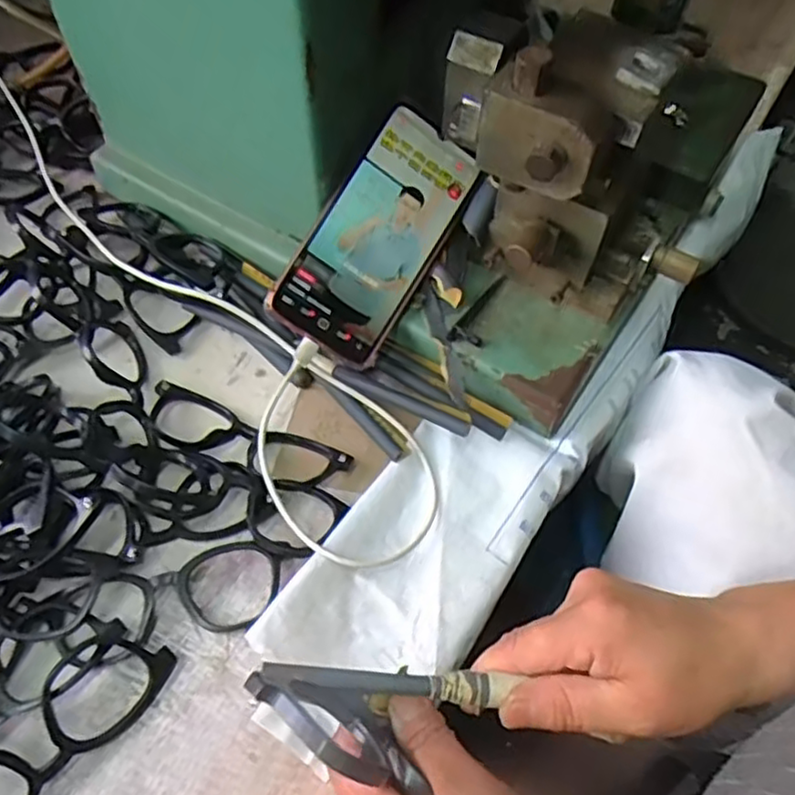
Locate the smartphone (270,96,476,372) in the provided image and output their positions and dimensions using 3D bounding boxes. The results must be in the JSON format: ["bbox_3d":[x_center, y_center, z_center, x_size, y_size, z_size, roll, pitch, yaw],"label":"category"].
[{"bbox_3d":[-0.013,-0.104,0.441,0.077,0.006,0.157,31,86,-16],"label":"smartphone"}]

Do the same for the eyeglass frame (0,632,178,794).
[{"bbox_3d":[-0.177,0.173,0.341,0.138,0.020,0.048,-44,102,-27],"label":"eyeglass frame"}]

